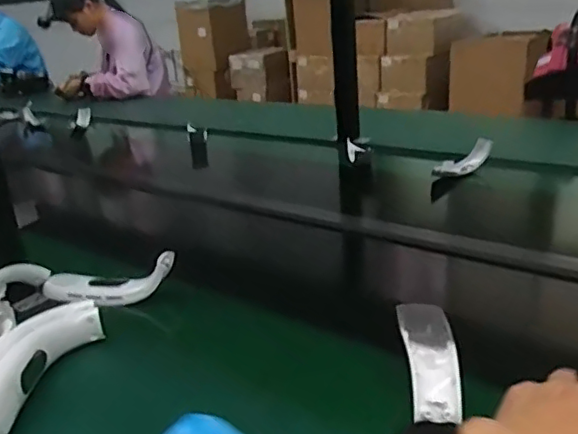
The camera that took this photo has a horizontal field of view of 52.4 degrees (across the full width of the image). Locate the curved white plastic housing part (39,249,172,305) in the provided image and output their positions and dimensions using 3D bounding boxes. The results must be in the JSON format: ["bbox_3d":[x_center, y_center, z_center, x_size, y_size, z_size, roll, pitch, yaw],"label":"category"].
[{"bbox_3d":[-0.252,0.086,0.819,0.185,0.063,0.040,-3,20,6],"label":"curved white plastic housing part"}]

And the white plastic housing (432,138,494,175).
[{"bbox_3d":[0.366,-0.115,1.224,0.155,0.041,0.048,-29,28,-18],"label":"white plastic housing"}]

